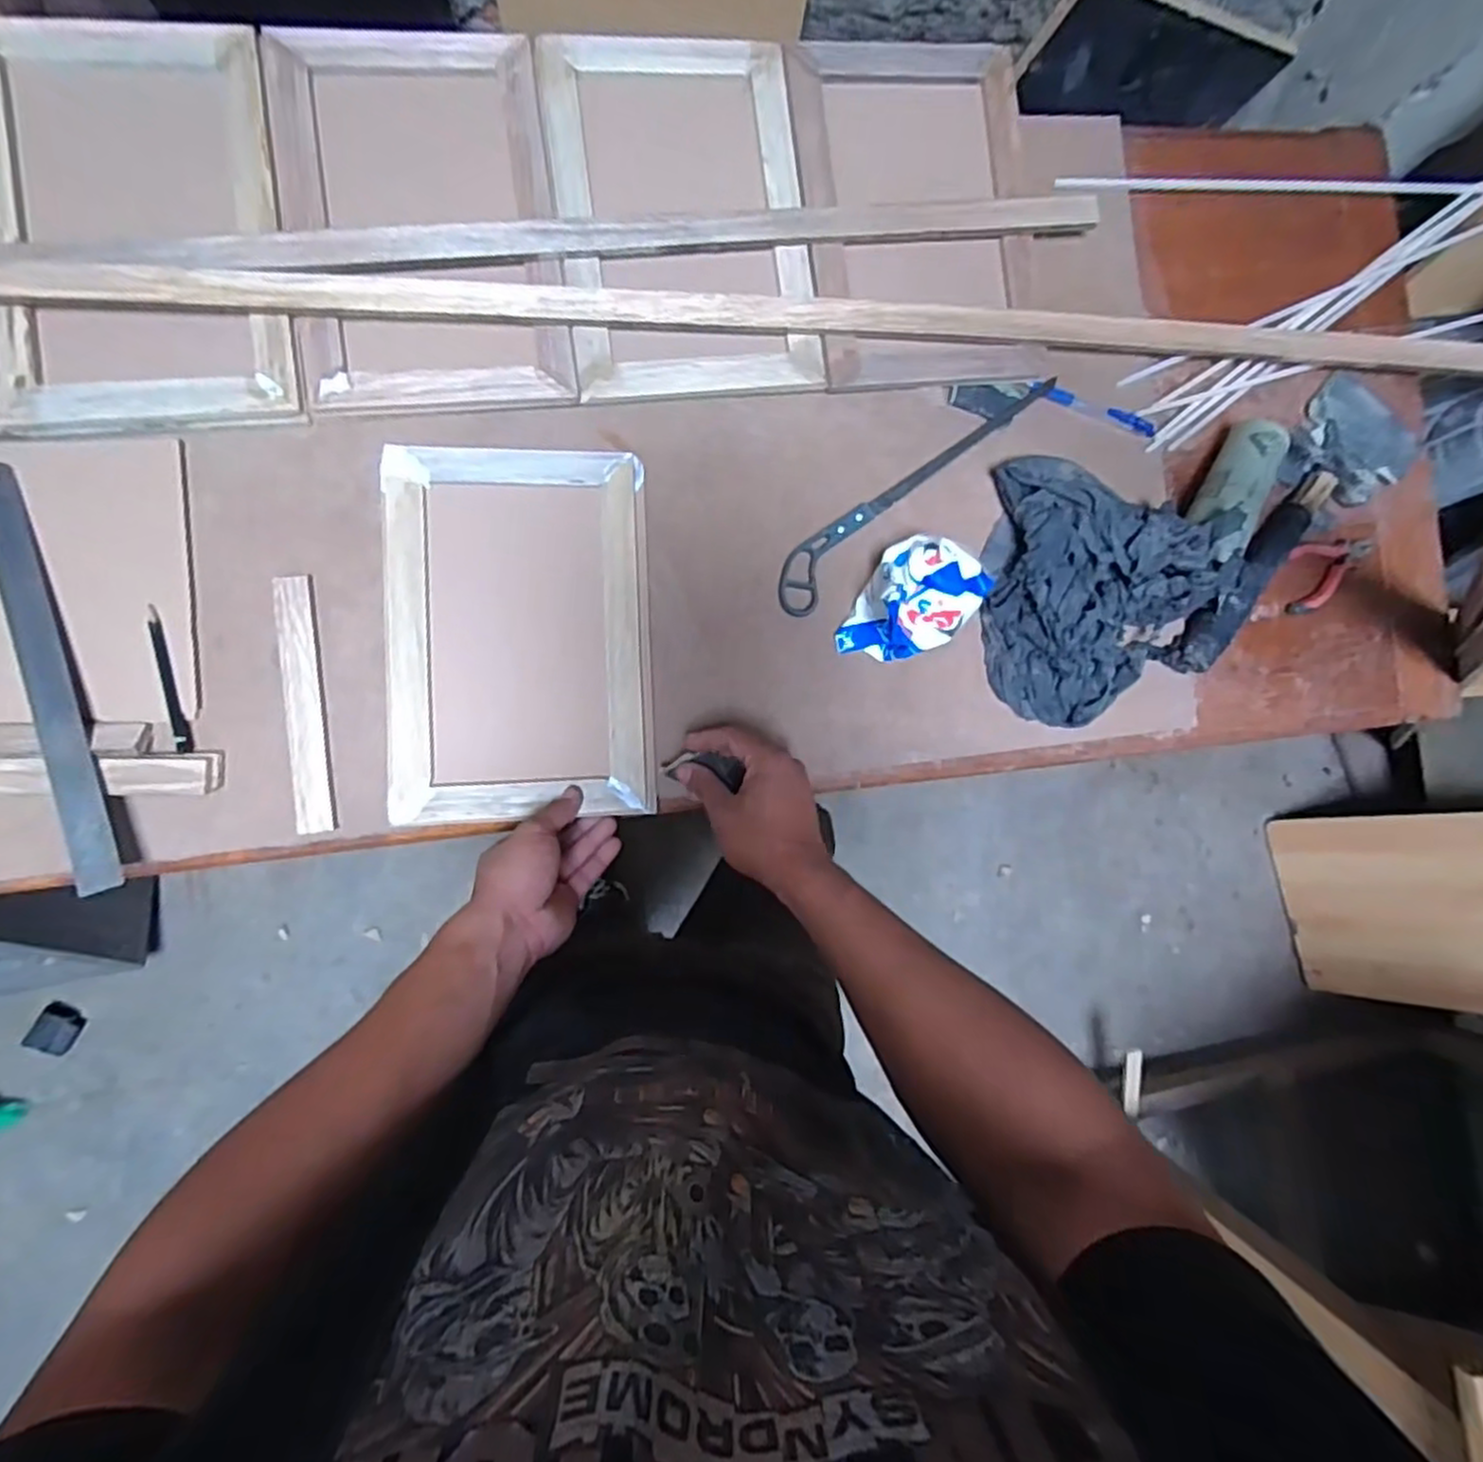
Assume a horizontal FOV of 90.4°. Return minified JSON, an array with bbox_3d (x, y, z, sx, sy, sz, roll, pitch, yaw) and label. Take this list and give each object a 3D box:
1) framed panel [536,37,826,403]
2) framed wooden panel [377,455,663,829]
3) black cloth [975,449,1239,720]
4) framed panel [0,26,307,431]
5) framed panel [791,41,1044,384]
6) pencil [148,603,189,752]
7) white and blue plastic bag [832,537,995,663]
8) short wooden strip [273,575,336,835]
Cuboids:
[{"bbox_3d":[-0.049,-0.429,0.621,0.204,0.023,0.296,-7,90,-10],"label":"framed panel"},{"bbox_3d":[-0.179,-0.078,0.602,0.203,0.024,0.295,-2,89,-10],"label":"framed wooden panel"},{"bbox_3d":[0.313,-0.118,0.644,0.180,0.073,0.222,9,87,-9],"label":"black cloth"},{"bbox_3d":[-0.458,-0.379,0.554,0.205,0.016,0.295,-8,90,-10],"label":"framed panel"},{"bbox_3d":[0.157,-0.457,0.651,0.205,0.015,0.298,-7,90,-10],"label":"framed panel"},{"bbox_3d":[-0.432,-0.039,0.554,0.011,0.004,0.110,-14,91,-10],"label":"pencil"},{"bbox_3d":[0.151,-0.105,0.614,0.093,0.078,0.116,32,84,-7],"label":"white and blue plastic bag"},{"bbox_3d":[-0.339,-0.020,0.569,0.024,0.010,0.196,-6,90,-10],"label":"short wooden strip"}]

